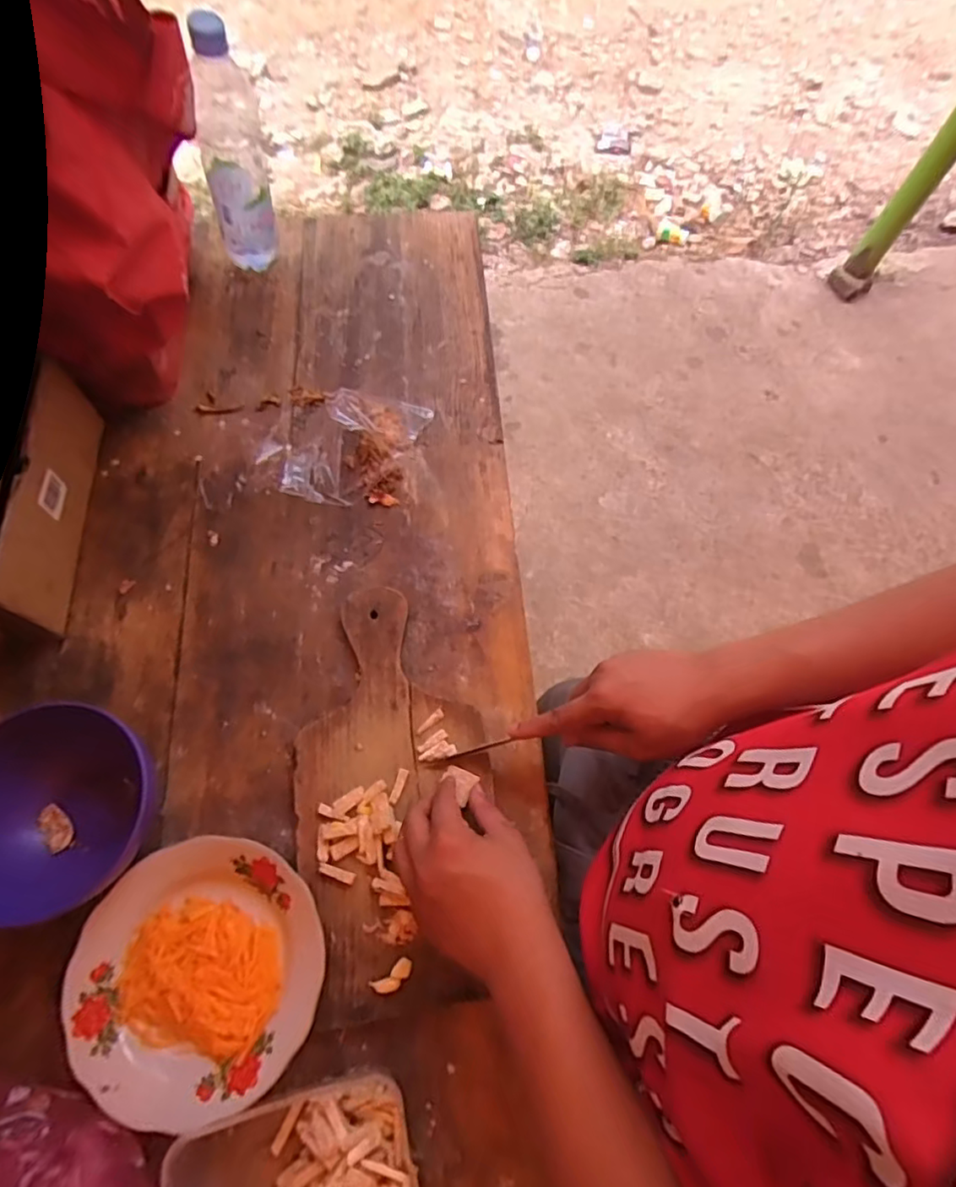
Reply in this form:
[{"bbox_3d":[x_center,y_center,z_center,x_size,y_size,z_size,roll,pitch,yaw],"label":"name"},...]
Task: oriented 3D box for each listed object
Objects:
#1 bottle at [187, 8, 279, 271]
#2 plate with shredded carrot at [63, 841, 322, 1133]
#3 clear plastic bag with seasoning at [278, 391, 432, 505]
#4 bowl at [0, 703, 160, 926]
[{"bbox_3d":[-0.257,-0.452,0.600,0.070,0.237,0.054,-21,71,-11],"label":"bottle"},{"bbox_3d":[-0.208,0.281,0.432,0.172,0.027,0.174,1,69,-3],"label":"plate with shredded carrot"},{"bbox_3d":[-0.136,-0.163,0.591,0.147,0.063,0.136,8,69,0],"label":"clear plastic bag with seasoning"},{"bbox_3d":[-0.340,0.166,0.454,0.130,0.064,0.155,-30,73,-13],"label":"bowl"}]

